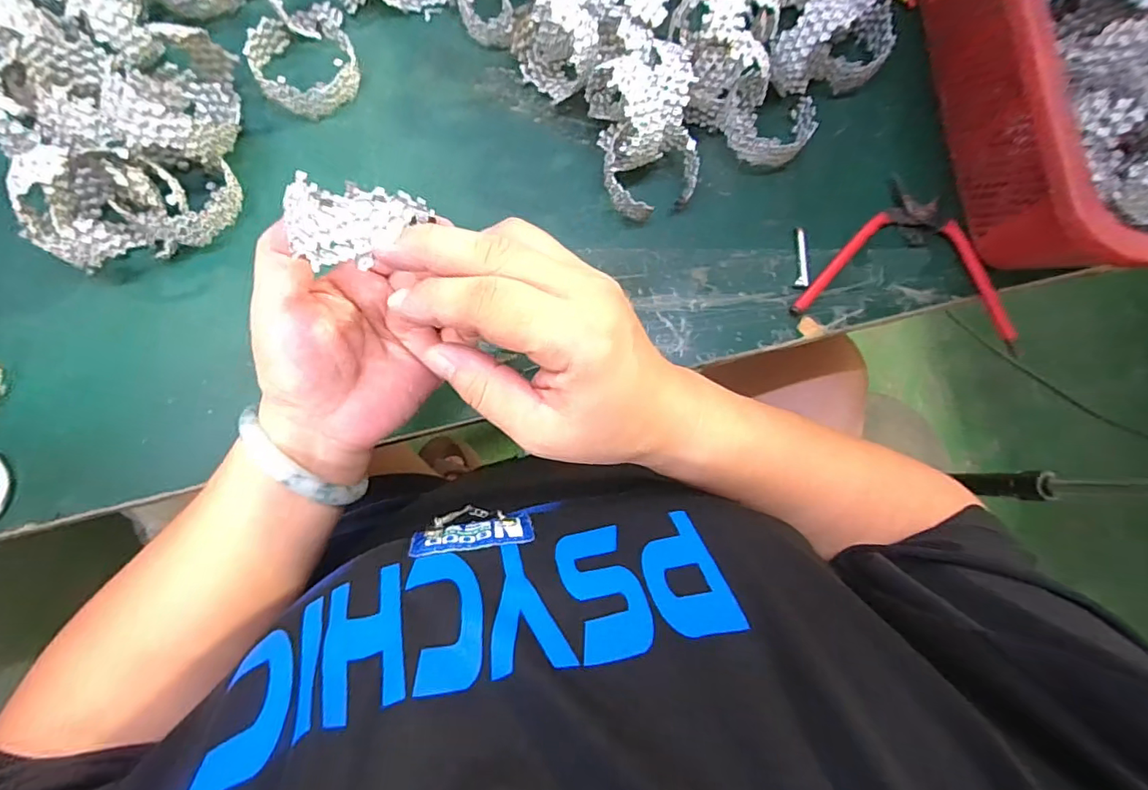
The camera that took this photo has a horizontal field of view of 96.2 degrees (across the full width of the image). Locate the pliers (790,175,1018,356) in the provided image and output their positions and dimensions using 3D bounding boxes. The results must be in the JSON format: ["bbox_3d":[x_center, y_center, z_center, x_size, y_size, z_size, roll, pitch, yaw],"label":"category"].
[{"bbox_3d":[0.240,-0.097,0.359,0.167,0.018,0.107,8,81,-6],"label":"pliers"}]

